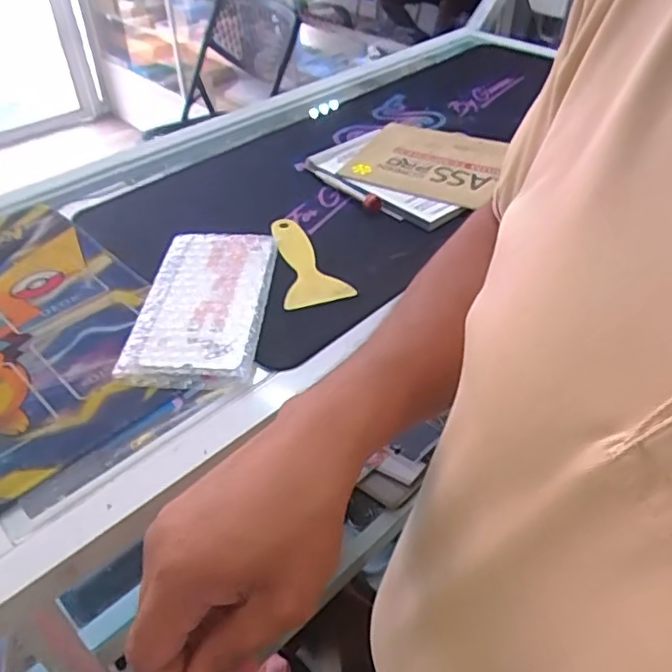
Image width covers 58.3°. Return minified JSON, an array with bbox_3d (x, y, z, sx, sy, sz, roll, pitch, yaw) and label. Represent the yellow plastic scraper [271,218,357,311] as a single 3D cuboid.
[{"bbox_3d":[-0.030,-0.064,0.498,0.052,0.004,0.115,-12,45,-15],"label":"yellow plastic scraper"}]

